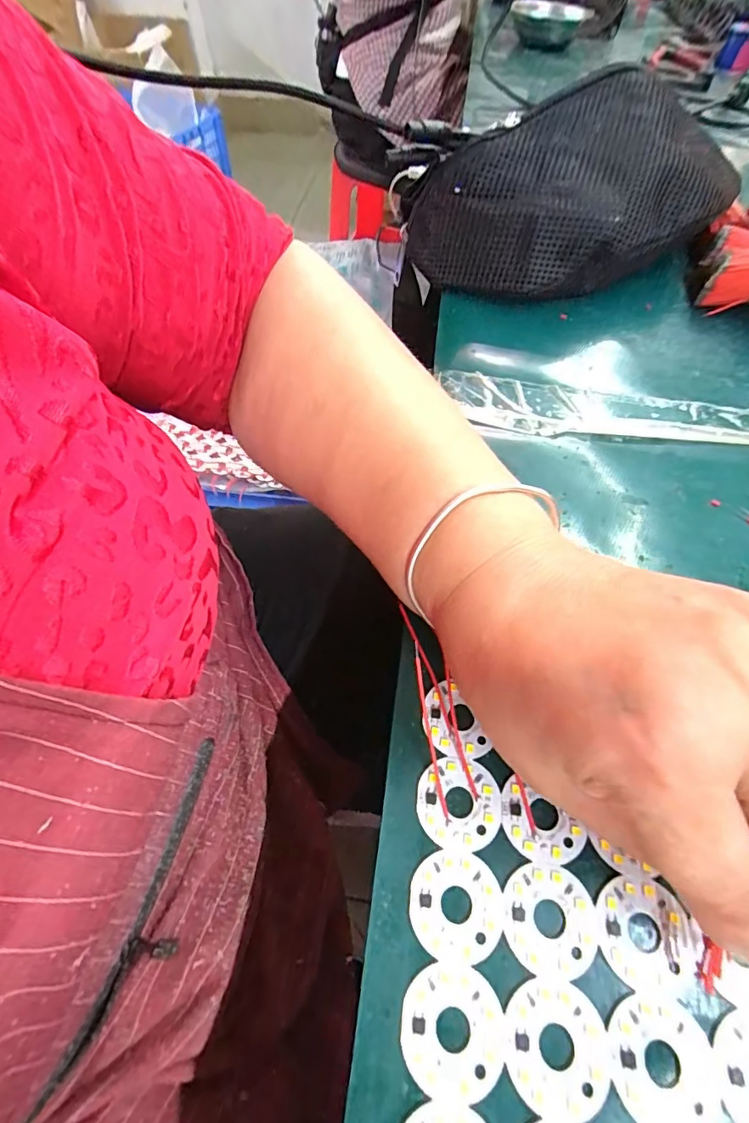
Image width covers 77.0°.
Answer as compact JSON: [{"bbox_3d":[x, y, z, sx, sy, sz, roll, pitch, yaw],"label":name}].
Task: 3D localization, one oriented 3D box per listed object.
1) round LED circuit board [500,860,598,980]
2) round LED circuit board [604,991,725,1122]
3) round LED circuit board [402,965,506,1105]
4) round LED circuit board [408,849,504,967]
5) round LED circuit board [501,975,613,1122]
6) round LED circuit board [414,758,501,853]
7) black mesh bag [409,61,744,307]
[{"bbox_3d":[0.058,0.118,0.155,0.031,0.004,0.030,0,58,0],"label":"round LED circuit board"},{"bbox_3d":[0.085,0.148,0.138,0.032,0.004,0.030,0,58,0],"label":"round LED circuit board"},{"bbox_3d":[0.024,0.141,0.141,0.030,0.004,0.030,0,58,0],"label":"round LED circuit board"},{"bbox_3d":[0.027,0.115,0.157,0.030,0.004,0.030,0,58,0],"label":"round LED circuit board"},{"bbox_3d":[0.054,0.144,0.139,0.031,0.004,0.031,0,58,0],"label":"round LED circuit board"},{"bbox_3d":[0.031,0.089,0.173,0.031,0.004,0.031,0,58,0],"label":"round LED circuit board"},{"bbox_3d":[0.145,-0.258,0.335,0.224,0.088,0.117,-17,60,-11],"label":"black mesh bag"}]

